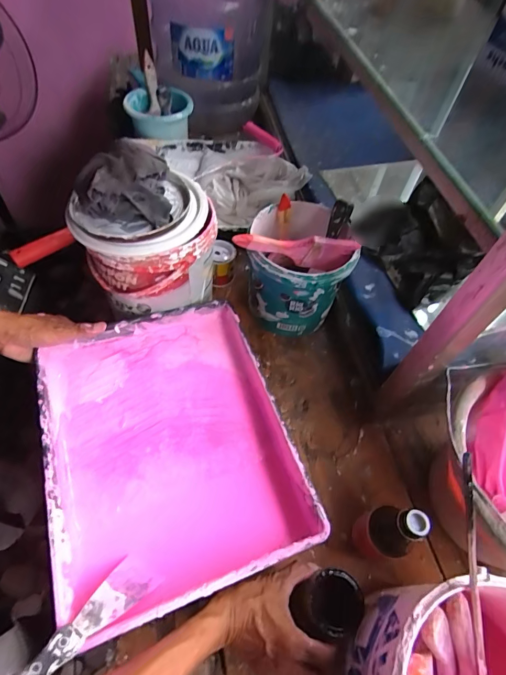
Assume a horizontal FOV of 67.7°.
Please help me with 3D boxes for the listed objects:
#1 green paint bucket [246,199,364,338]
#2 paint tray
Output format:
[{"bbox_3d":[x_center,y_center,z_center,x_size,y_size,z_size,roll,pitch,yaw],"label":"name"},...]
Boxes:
[{"bbox_3d":[0.058,-0.099,0.614,0.145,0.162,0.163,-22,60,-18],"label":"green paint bucket"},{"bbox_3d":[-0.107,0.127,0.481,0.278,0.064,0.350,-16,58,-14],"label":"paint tray"}]

